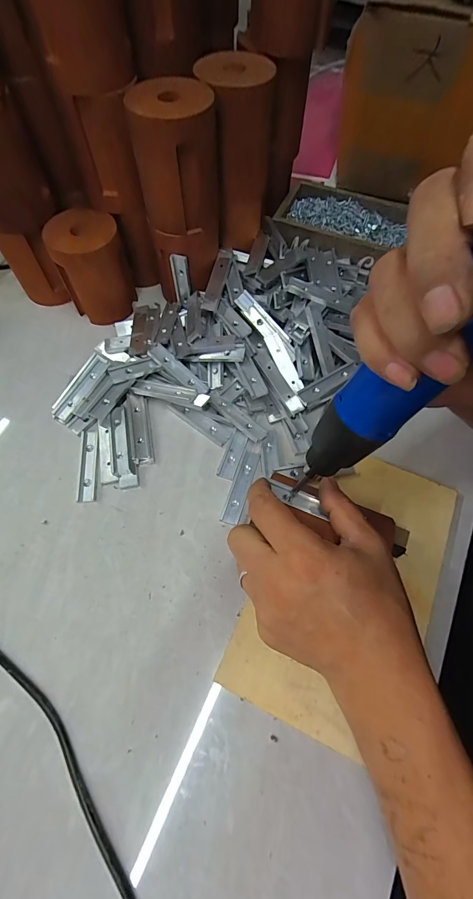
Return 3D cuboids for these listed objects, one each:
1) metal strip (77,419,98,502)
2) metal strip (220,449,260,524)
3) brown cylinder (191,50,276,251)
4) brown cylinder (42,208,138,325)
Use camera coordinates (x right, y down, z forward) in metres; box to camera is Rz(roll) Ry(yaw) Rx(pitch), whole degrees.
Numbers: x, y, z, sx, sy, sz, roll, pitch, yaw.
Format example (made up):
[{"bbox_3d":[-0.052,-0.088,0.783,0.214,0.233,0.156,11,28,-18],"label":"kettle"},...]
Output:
[{"bbox_3d":[-0.154,0.012,0.378,0.018,0.004,0.086,-7,64,-3],"label":"metal strip"},{"bbox_3d":[0.005,0.036,0.366,0.017,0.004,0.078,16,65,8],"label":"metal strip"},{"bbox_3d":[0.001,-0.323,0.404,0.078,0.143,0.065,-26,68,-13],"label":"brown cylinder"},{"bbox_3d":[-0.167,-0.213,0.436,0.078,0.101,0.074,-19,65,-9],"label":"brown cylinder"}]

